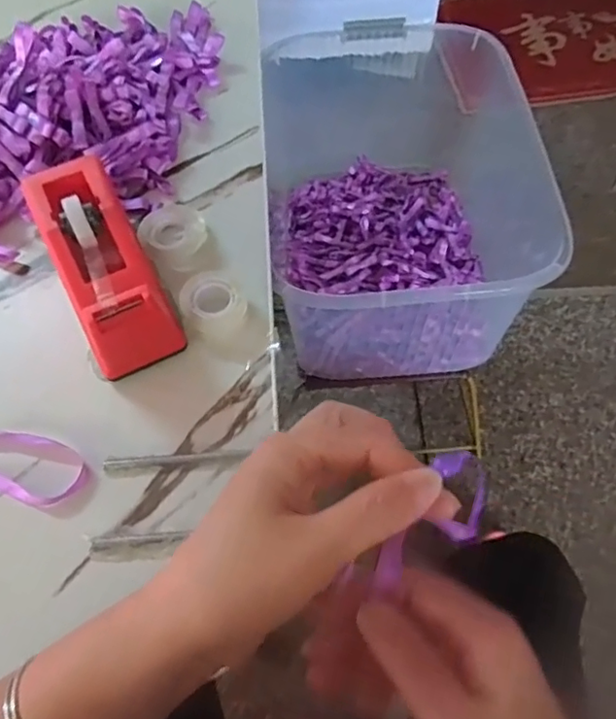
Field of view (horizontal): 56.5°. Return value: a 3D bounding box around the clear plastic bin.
[{"bbox_3d":[0.115,-0.207,0.810,0.337,0.248,0.414,-5,60,-3],"label":"clear plastic bin"}]

